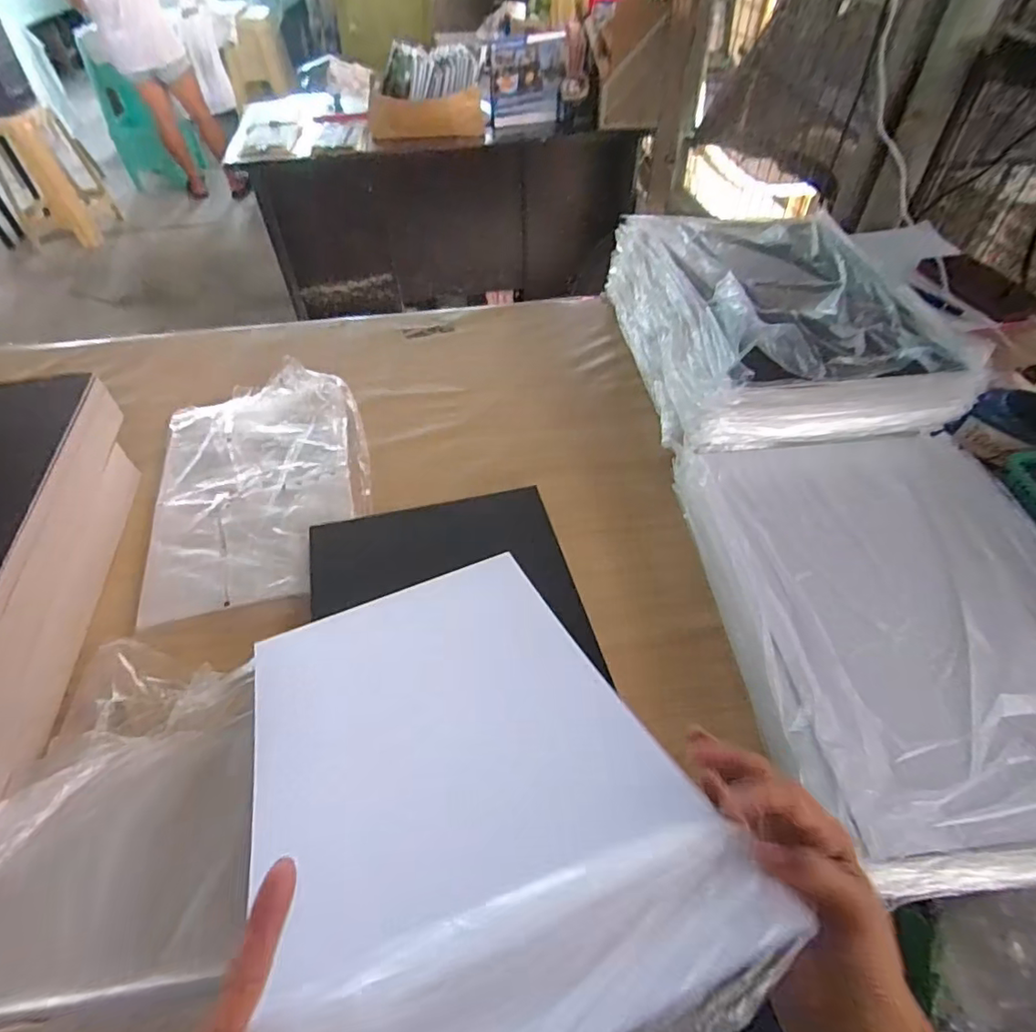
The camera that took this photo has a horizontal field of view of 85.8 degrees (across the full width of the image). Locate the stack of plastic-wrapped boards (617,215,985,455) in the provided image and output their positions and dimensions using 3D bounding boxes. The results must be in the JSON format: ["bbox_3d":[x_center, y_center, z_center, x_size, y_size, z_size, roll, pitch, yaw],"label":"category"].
[{"bbox_3d":[0.316,-0.258,0.716,0.307,0.138,0.416,-4,49,-2],"label":"stack of plastic-wrapped boards"}]

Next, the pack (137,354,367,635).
[{"bbox_3d":[-0.303,-0.045,0.659,0.238,0.030,0.332,-15,51,-11],"label":"pack"}]

